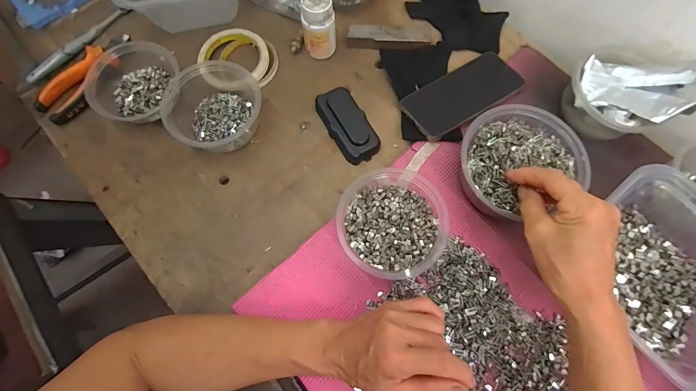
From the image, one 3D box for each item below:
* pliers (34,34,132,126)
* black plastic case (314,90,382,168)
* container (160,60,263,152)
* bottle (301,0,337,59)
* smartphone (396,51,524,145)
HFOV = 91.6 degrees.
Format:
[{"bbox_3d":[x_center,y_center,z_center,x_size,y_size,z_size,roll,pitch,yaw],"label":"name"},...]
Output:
[{"bbox_3d":[-0.362,-0.169,0.462,0.058,0.025,0.151,32,75,10],"label":"pliers"},{"bbox_3d":[-0.002,-0.096,0.452,0.053,0.021,0.106,-28,74,-8],"label":"black plastic case"},{"bbox_3d":[-0.173,-0.118,0.443,0.110,0.051,0.121,0,72,0],"label":"container"},{"bbox_3d":[-0.039,-0.230,0.460,0.044,0.082,0.035,-4,72,-1],"label":"bottle"},{"bbox_3d":[0.152,-0.136,0.459,0.155,0.016,0.077,-32,77,-6],"label":"smartphone"}]

